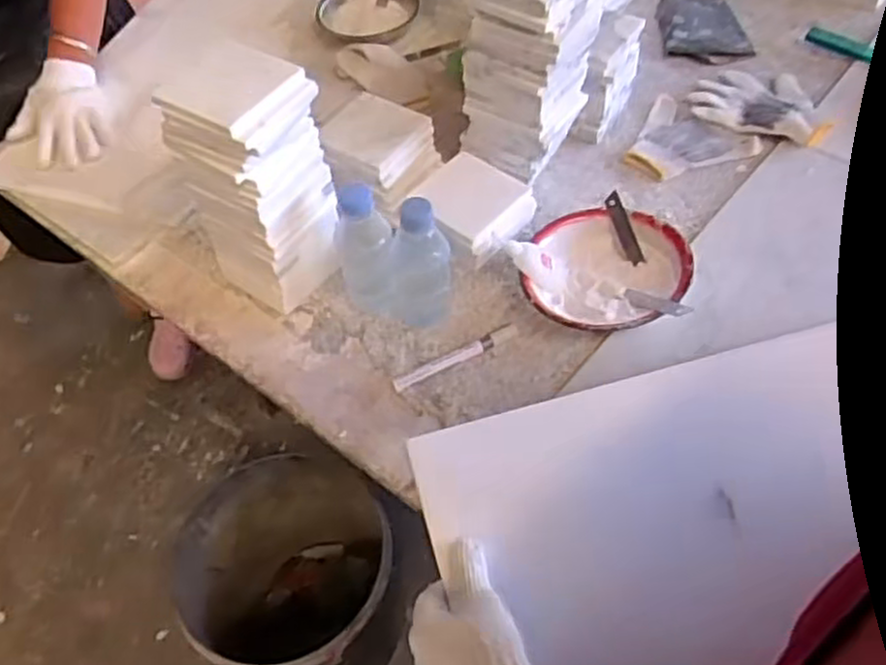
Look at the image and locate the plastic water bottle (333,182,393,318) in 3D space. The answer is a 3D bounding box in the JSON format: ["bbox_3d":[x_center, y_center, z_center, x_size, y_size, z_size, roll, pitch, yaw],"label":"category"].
[{"bbox_3d":[-0.086,-0.093,0.818,0.053,0.151,0.073,-22,56,-9],"label":"plastic water bottle"}]

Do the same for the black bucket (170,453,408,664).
[{"bbox_3d":[-0.235,0.435,1.321,0.345,0.385,0.329,-3,55,4],"label":"black bucket"}]

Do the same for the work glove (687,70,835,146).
[{"bbox_3d":[0.413,-0.301,1.006,0.167,0.020,0.132,18,59,18],"label":"work glove"}]

